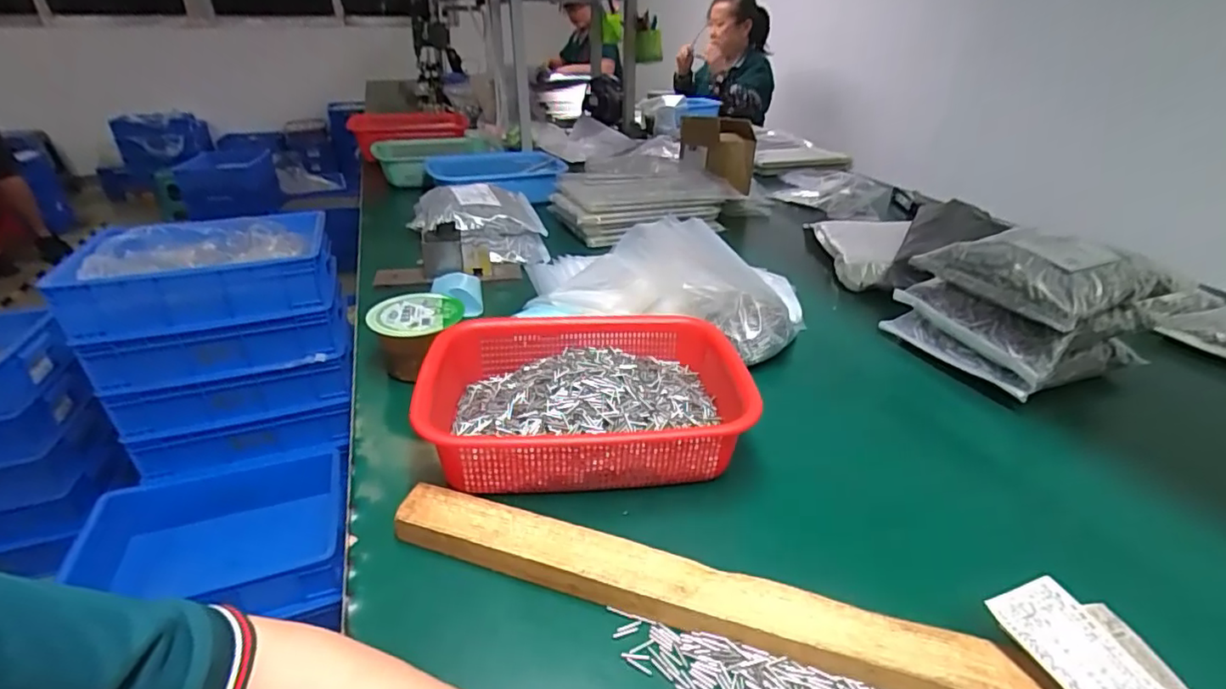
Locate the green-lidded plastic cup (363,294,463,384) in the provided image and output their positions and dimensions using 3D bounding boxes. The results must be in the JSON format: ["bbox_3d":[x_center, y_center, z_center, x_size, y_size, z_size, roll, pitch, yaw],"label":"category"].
[{"bbox_3d":[-0.216,-0.002,0.637,0.093,0.077,0.100,-1,30,0],"label":"green-lidded plastic cup"}]

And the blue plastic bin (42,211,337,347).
[{"bbox_3d":[-0.761,-0.138,1.084,0.416,0.127,0.257,-12,31,-18],"label":"blue plastic bin"}]

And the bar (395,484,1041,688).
[{"bbox_3d":[0.048,0.165,0.384,0.426,0.029,0.043,9,31,17],"label":"bar"}]

